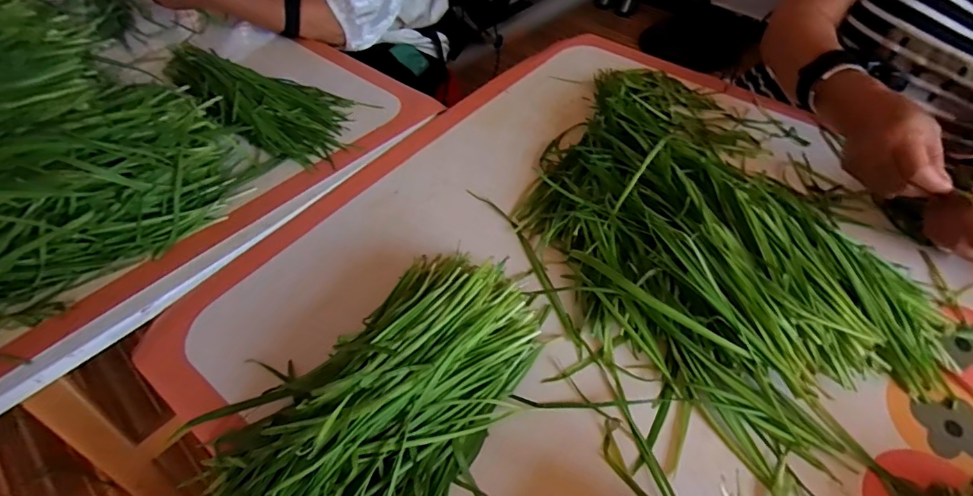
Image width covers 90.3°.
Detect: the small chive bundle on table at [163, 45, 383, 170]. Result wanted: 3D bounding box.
[{"bbox_3d":[-0.320,-0.202,0.656,0.293,0.054,0.167,14,52,11],"label":"small chive bundle on table"}]

